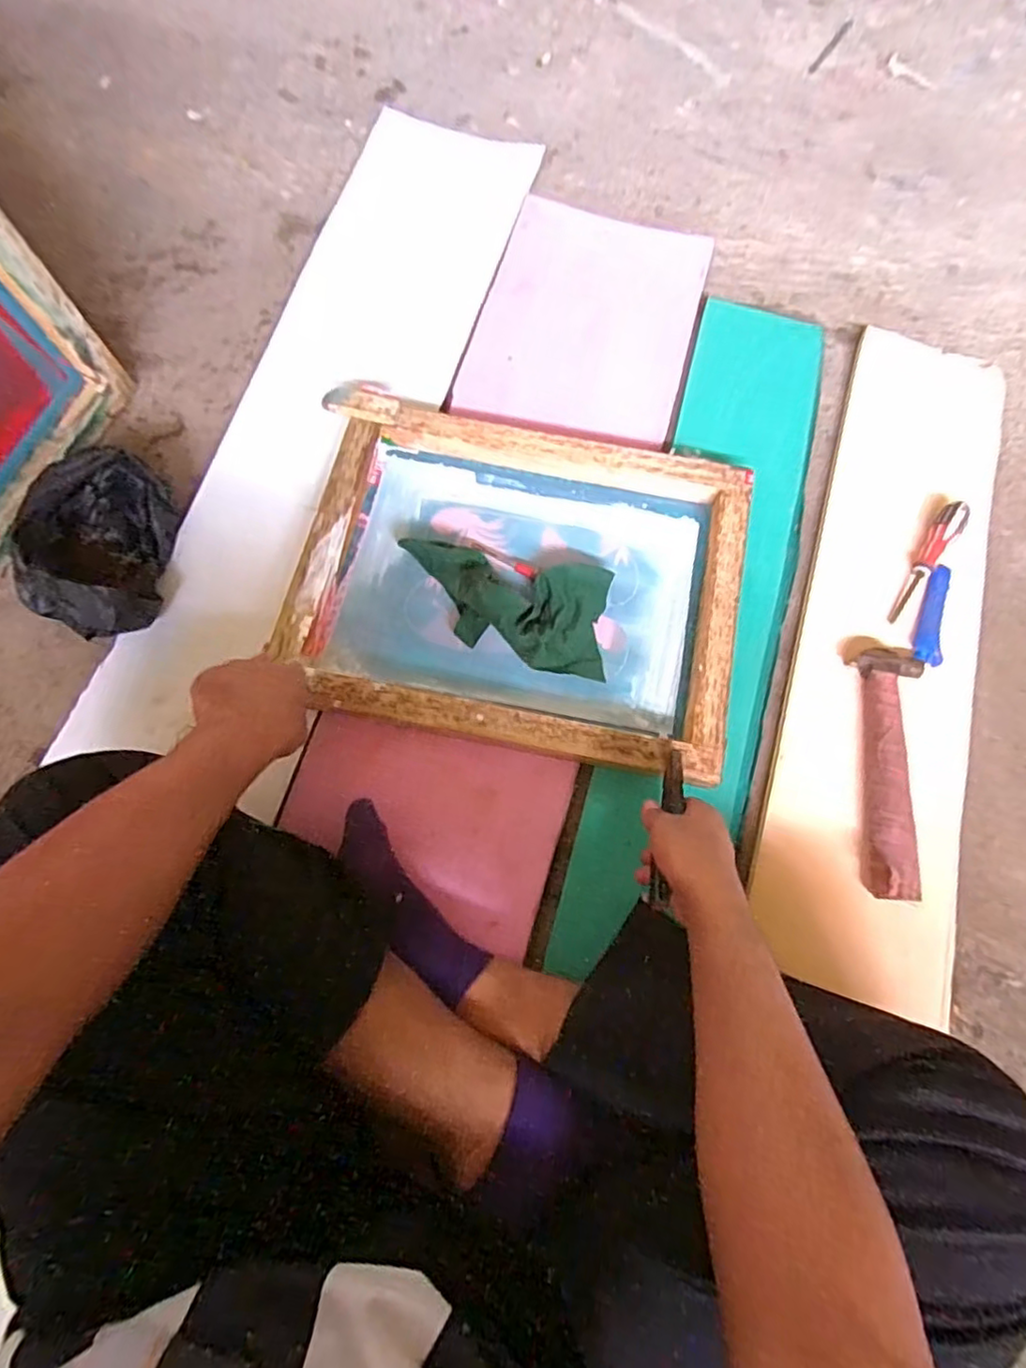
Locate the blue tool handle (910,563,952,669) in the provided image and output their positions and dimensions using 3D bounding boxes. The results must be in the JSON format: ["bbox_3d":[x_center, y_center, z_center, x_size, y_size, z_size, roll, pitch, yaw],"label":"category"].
[{"bbox_3d":[0.488,-0.081,0.732,0.033,0.011,0.130,21,73,5],"label":"blue tool handle"}]

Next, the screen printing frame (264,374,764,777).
[{"bbox_3d":[0.009,-0.112,0.693,0.462,0.057,0.359,11,75,3],"label":"screen printing frame"}]

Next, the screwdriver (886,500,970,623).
[{"bbox_3d":[0.486,-0.144,0.744,0.026,0.028,0.171,34,75,8],"label":"screwdriver"}]

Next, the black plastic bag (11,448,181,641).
[{"bbox_3d":[-0.437,-0.151,0.682,0.126,0.112,0.187,24,73,5],"label":"black plastic bag"}]

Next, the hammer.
[{"bbox_3d":[0.401,0.092,0.668,0.063,0.045,0.263,9,73,1],"label":"hammer"}]

